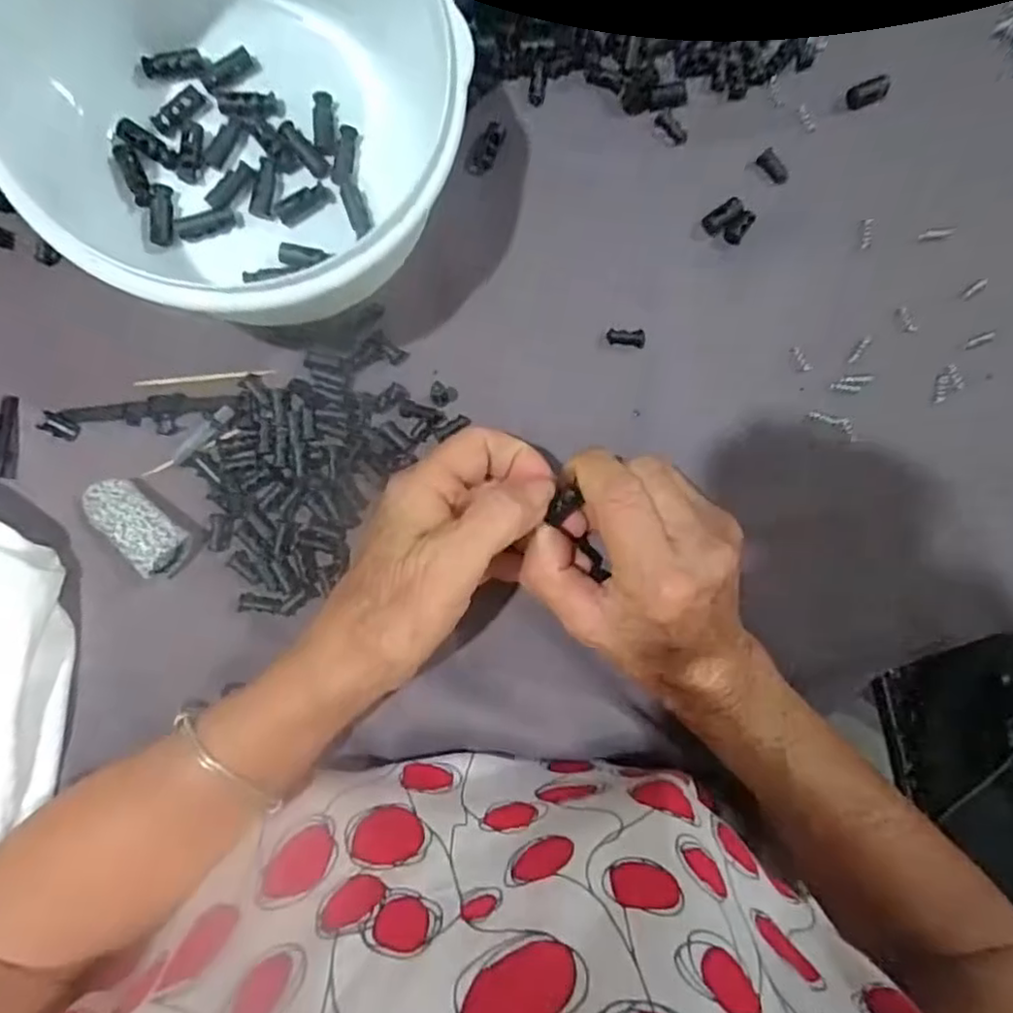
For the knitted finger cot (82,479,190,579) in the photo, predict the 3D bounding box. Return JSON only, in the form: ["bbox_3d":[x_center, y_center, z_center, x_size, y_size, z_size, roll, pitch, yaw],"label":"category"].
[{"bbox_3d":[-0.161,0.007,0.280,0.043,0.013,0.025,43,86,-4],"label":"knitted finger cot"}]

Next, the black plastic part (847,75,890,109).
[{"bbox_3d":[0.173,-0.199,0.310,0.019,0.006,0.011,-20,92,-6],"label":"black plastic part"}]

